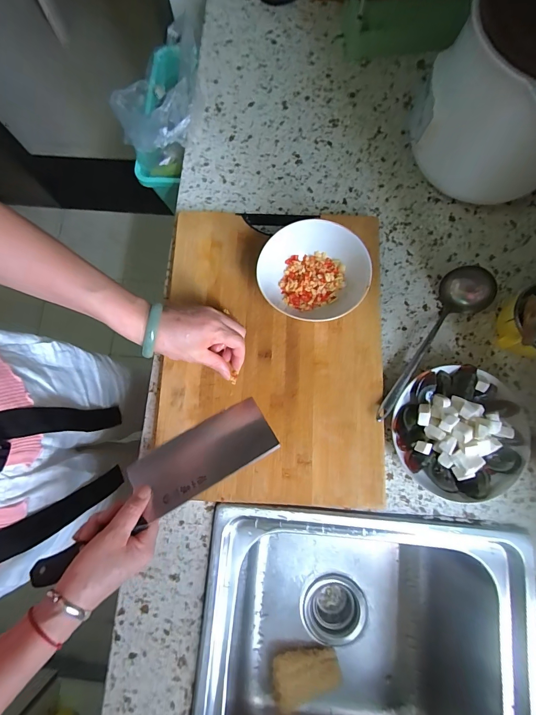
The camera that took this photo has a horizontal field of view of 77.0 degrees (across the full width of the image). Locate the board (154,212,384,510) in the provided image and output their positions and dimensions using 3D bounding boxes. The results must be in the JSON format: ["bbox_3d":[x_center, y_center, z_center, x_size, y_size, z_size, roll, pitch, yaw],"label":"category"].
[{"bbox_3d":[0.005,-0.008,0.462,0.289,0.030,0.392,4,79,2],"label":"board"}]

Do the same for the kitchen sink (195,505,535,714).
[{"bbox_3d":[0.109,0.582,0.470,0.405,0.239,0.728,5,79,2],"label":"kitchen sink"}]

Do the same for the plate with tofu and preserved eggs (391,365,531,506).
[{"bbox_3d":[0.246,0.093,0.427,0.164,0.050,0.160,0,79,1],"label":"plate with tofu and preserved eggs"}]

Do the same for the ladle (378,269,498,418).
[{"bbox_3d":[0.204,-0.022,0.451,0.065,0.055,0.236,44,83,8],"label":"ladle"}]

